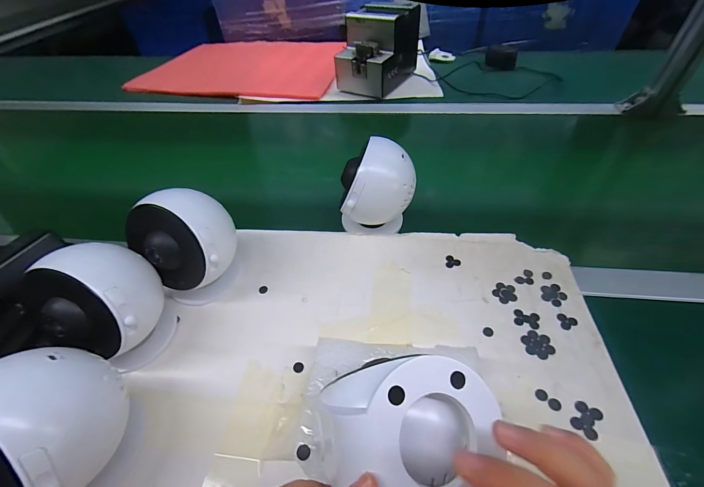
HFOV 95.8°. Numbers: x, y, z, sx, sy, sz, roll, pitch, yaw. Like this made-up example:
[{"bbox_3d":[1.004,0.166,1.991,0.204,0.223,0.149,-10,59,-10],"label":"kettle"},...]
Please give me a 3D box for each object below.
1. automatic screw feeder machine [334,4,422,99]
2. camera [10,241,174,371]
[{"bbox_3d":[0.064,-0.455,0.754,0.127,0.143,0.186,24,53,23],"label":"automatic screw feeder machine"},{"bbox_3d":[-0.226,0.063,0.302,0.079,0.121,0.087,2,48,5],"label":"camera"}]

